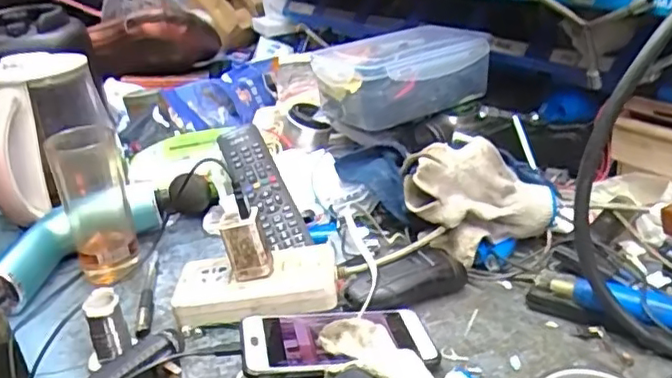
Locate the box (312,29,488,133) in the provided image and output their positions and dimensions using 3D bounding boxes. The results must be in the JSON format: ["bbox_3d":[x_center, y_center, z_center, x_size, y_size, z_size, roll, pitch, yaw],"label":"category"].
[{"bbox_3d":[0.077,-0.135,0.748,0.196,0.084,0.112,-15,28,-21],"label":"box"}]

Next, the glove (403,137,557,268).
[{"bbox_3d":[0.142,0.015,0.619,0.138,0.118,0.070,-12,27,-15],"label":"glove"}]

